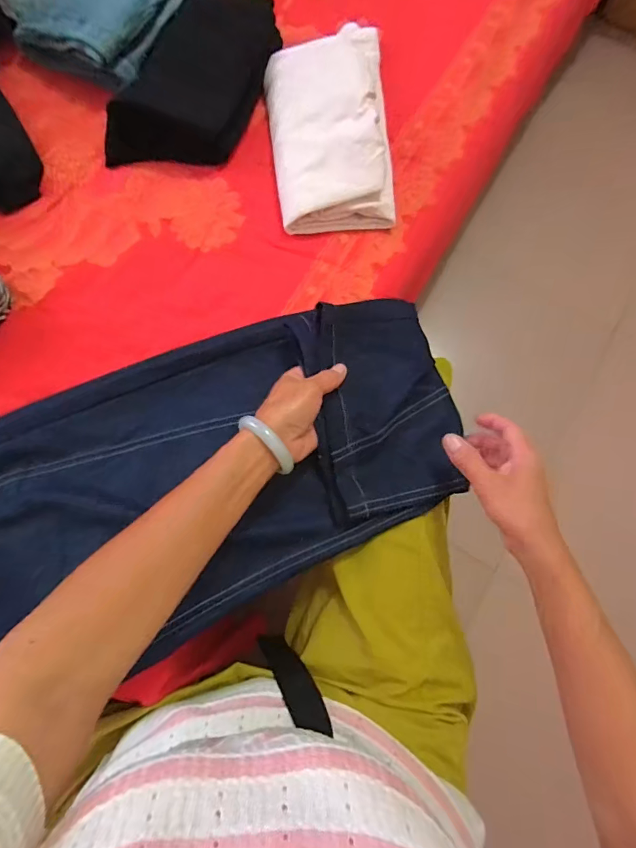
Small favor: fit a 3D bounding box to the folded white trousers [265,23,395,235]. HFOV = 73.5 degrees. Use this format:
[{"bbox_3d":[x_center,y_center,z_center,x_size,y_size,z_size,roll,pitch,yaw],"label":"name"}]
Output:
[{"bbox_3d":[0.011,-0.367,0.514,0.148,0.064,0.276,-2,76,1],"label":"folded white trousers"}]

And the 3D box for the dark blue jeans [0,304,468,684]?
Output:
[{"bbox_3d":[-0.164,0.065,0.428,0.628,0.059,0.265,-16,76,-2],"label":"dark blue jeans"}]

